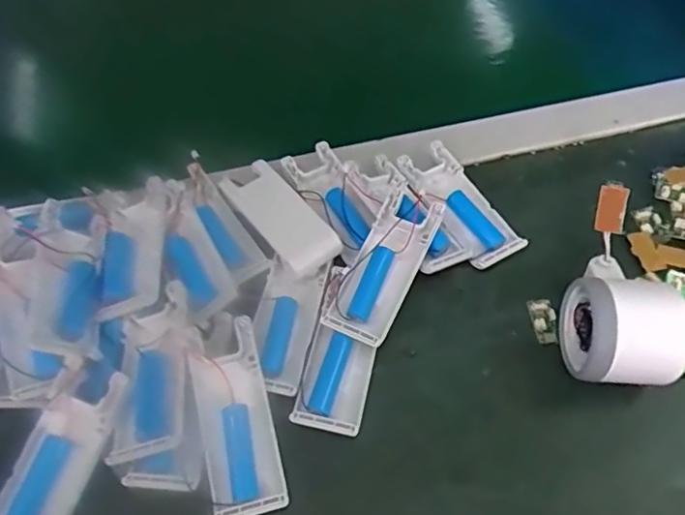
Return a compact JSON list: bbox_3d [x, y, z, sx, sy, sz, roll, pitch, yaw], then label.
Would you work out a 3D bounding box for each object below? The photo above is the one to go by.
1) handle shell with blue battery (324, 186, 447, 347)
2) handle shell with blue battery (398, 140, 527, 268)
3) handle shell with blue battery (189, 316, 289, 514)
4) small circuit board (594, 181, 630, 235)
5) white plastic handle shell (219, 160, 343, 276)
[{"bbox_3d":[0.027,0.002,0.359,0.039,0.018,0.105,21,68,21],"label":"handle shell with blue battery"},{"bbox_3d":[0.084,-0.038,0.408,0.041,0.018,0.100,-27,61,-17],"label":"handle shell with blue battery"},{"bbox_3d":[-0.059,0.087,0.314,0.038,0.020,0.099,-12,58,-8],"label":"handle shell with blue battery"},{"bbox_3d":[0.160,-0.029,0.340,0.016,0.033,0.004,7,35,19],"label":"small circuit board"},{"bbox_3d":[-0.042,-0.032,0.386,0.038,0.011,0.095,-34,63,-20],"label":"white plastic handle shell"}]

